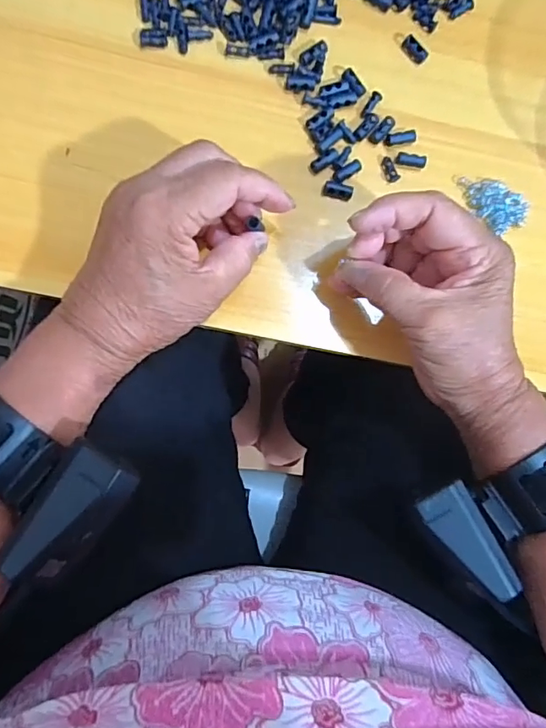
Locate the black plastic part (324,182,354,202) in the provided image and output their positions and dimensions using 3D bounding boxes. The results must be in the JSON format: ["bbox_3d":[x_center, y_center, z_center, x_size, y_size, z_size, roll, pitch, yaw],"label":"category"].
[{"bbox_3d":[0.042,-0.111,0.326,0.019,0.005,0.009,17,86,-5],"label":"black plastic part"}]

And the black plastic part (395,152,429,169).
[{"bbox_3d":[0.090,-0.133,0.332,0.020,0.004,0.008,9,87,-6],"label":"black plastic part"}]

